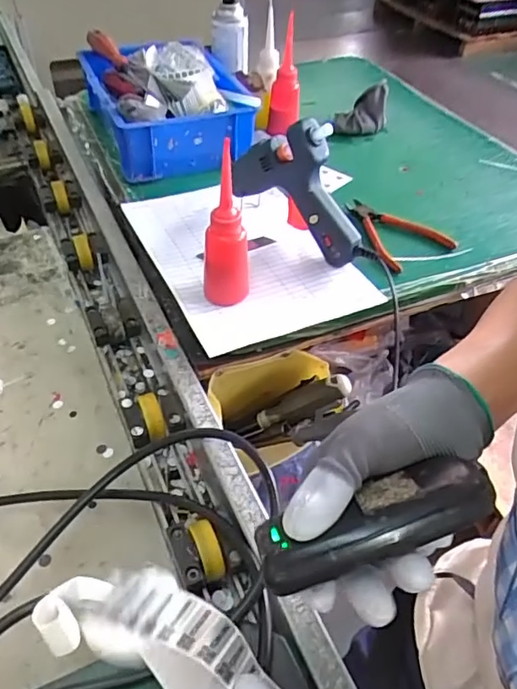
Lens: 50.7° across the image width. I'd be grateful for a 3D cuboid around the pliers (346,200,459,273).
[{"bbox_3d":[0.179,-0.140,0.667,0.113,0.019,0.136,-4,46,-6],"label":"pliers"}]

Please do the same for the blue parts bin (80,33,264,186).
[{"bbox_3d":[-0.130,-0.367,0.824,0.218,0.095,0.279,-14,48,-16],"label":"blue parts bin"}]

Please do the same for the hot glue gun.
[{"bbox_3d":[0.044,-0.177,0.616,0.170,0.146,0.030,35,54,28],"label":"hot glue gun"}]

